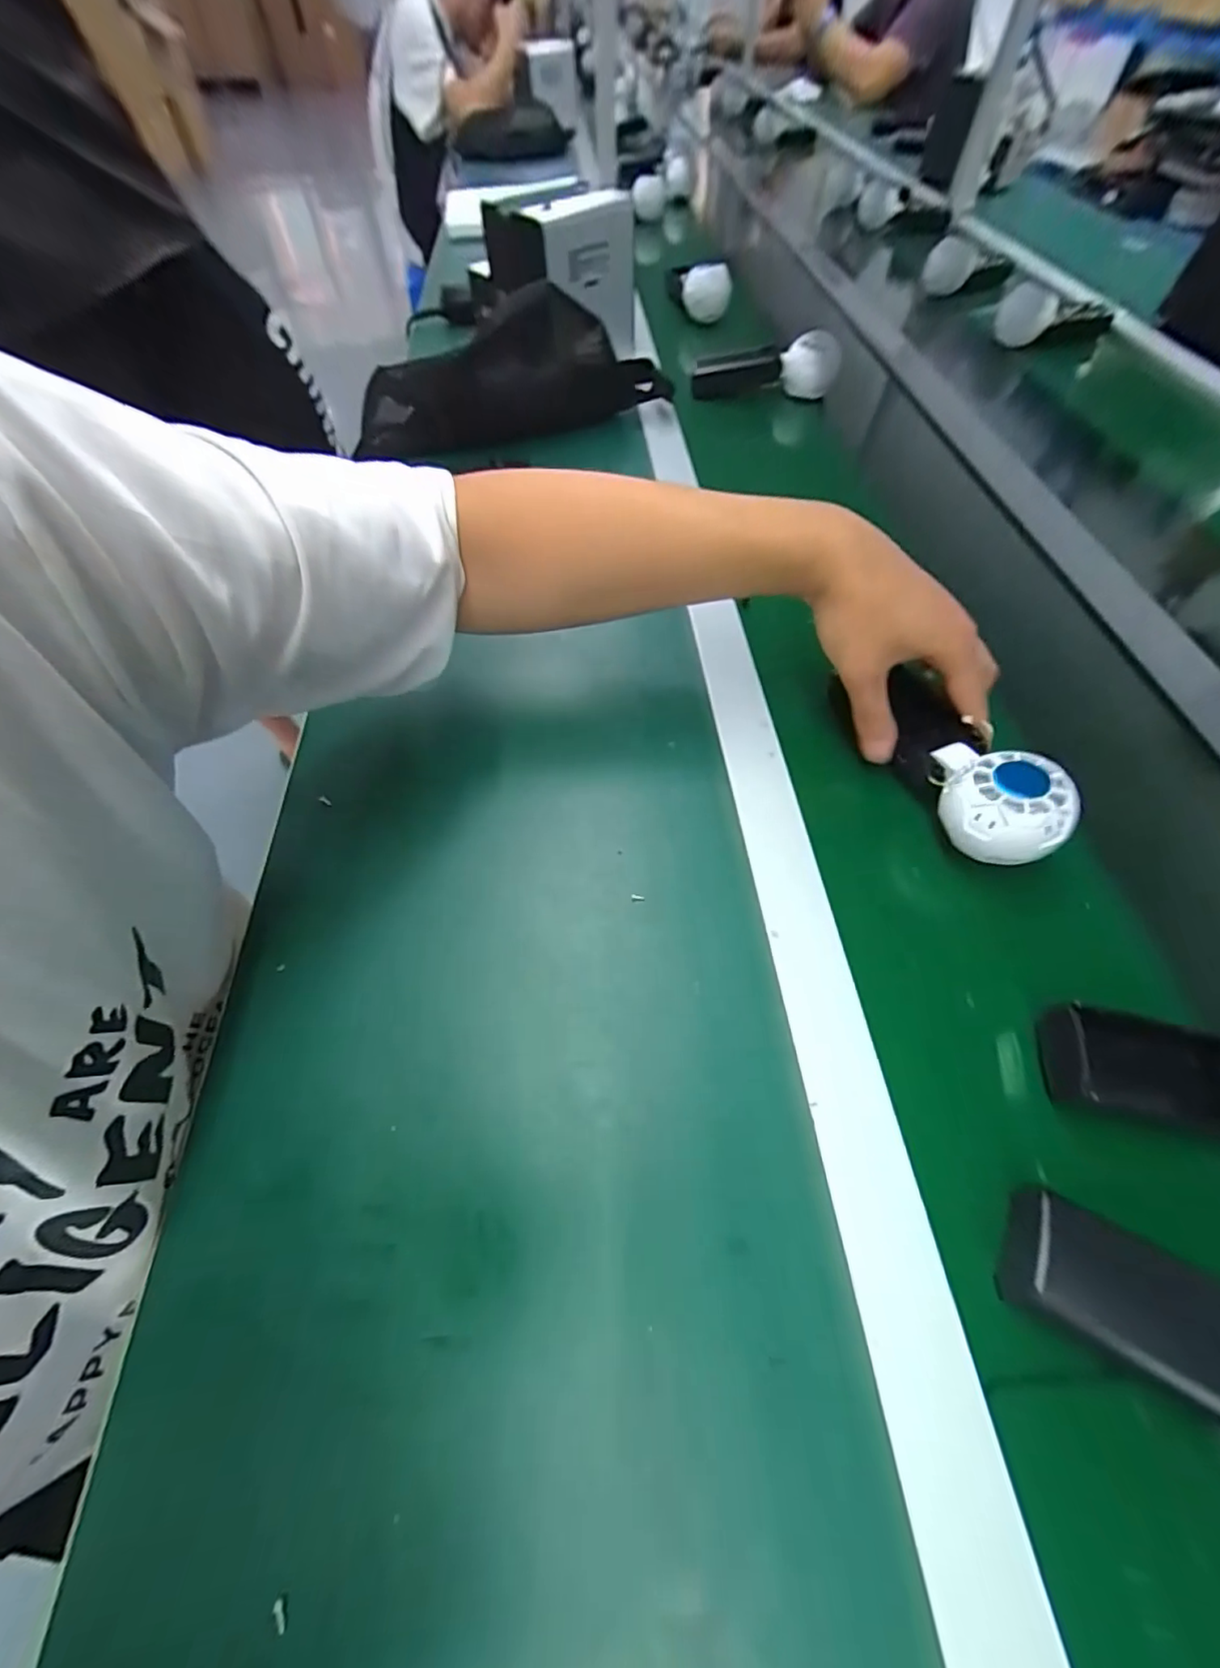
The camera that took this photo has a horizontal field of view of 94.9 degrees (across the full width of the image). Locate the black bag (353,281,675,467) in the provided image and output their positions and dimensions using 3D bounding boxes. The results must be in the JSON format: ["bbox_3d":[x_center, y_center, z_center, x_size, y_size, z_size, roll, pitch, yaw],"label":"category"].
[{"bbox_3d":[-0.104,-0.502,0.612,0.339,0.111,0.089,-16,58,-11],"label":"black bag"}]

